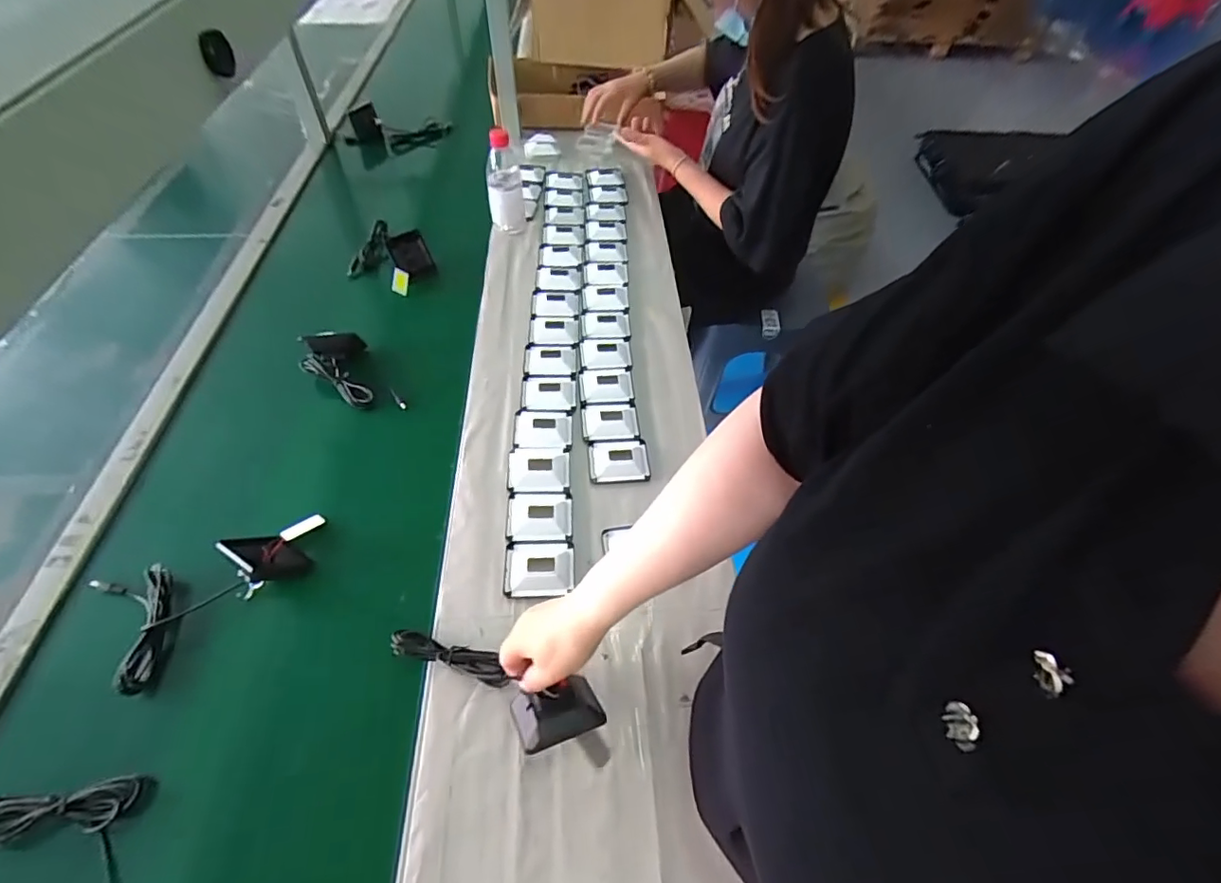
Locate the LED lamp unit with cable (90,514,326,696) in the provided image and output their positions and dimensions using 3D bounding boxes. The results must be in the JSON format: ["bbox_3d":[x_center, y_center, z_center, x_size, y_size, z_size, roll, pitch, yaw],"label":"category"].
[{"bbox_3d":[-0.449,0.134,0.606,0.145,0.062,0.225,37,60,24],"label":"LED lamp unit with cable"}]

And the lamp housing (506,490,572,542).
[{"bbox_3d":[-0.088,0.090,0.676,0.075,0.018,0.069,-3,52,-5],"label":"lamp housing"}]

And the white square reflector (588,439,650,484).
[{"bbox_3d":[0.011,0.020,0.728,0.079,0.018,0.067,-3,52,-5],"label":"white square reflector"}]

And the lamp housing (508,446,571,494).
[{"bbox_3d":[-0.094,0.034,0.713,0.078,0.022,0.068,-1,52,-3],"label":"lamp housing"}]

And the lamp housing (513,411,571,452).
[{"bbox_3d":[-0.093,-0.022,0.749,0.075,0.021,0.069,0,52,-3],"label":"lamp housing"}]

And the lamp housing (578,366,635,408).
[{"bbox_3d":[-0.005,-0.084,0.809,0.078,0.017,0.070,-3,52,-5],"label":"lamp housing"}]

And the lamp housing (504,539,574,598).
[{"bbox_3d":[-0.082,0.143,0.629,0.078,0.020,0.067,-3,52,-5],"label":"lamp housing"}]

